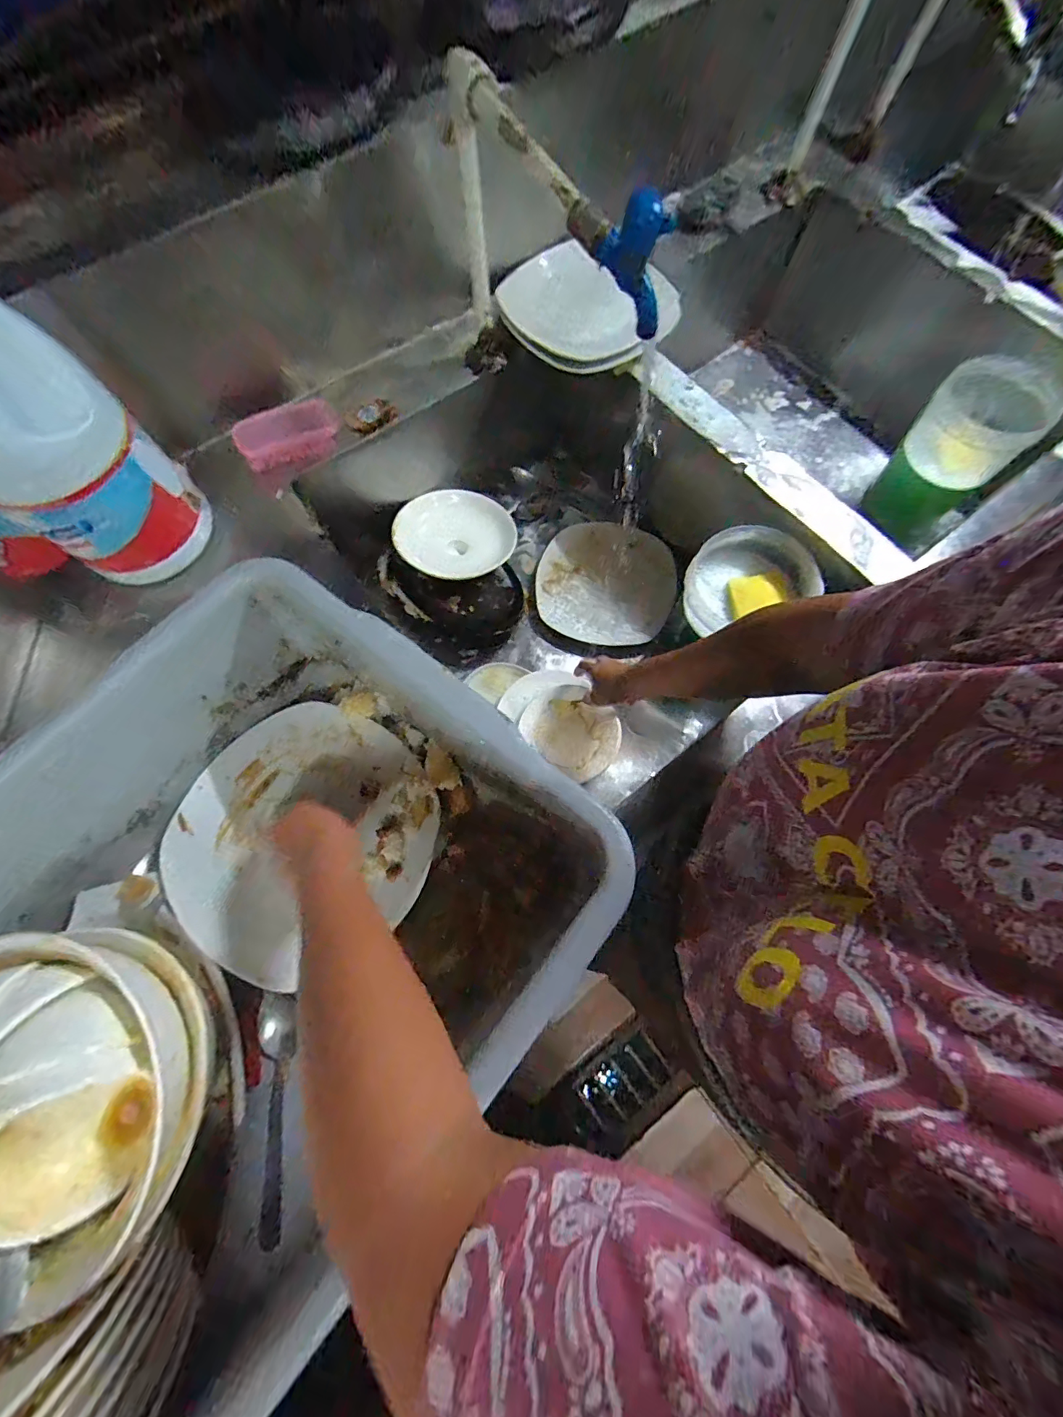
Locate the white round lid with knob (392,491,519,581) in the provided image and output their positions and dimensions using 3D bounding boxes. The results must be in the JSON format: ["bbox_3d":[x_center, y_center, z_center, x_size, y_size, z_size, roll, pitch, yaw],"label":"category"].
[{"bbox_3d":[-0.122,-0.288,0.798,0.209,0.019,0.156,-27,81,-26],"label":"white round lid with knob"}]

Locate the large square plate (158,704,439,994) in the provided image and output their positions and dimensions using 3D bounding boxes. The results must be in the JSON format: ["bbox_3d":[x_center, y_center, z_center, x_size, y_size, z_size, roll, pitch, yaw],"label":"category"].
[{"bbox_3d":[-0.220,0.120,0.465,0.250,0.036,0.239,27,76,9],"label":"large square plate"}]

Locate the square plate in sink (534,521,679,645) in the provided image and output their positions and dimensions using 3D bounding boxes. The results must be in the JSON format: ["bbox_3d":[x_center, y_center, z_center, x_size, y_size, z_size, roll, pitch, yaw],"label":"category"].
[{"bbox_3d":[0.132,-0.222,0.859,0.240,0.037,0.210,14,86,5],"label":"square plate in sink"}]

